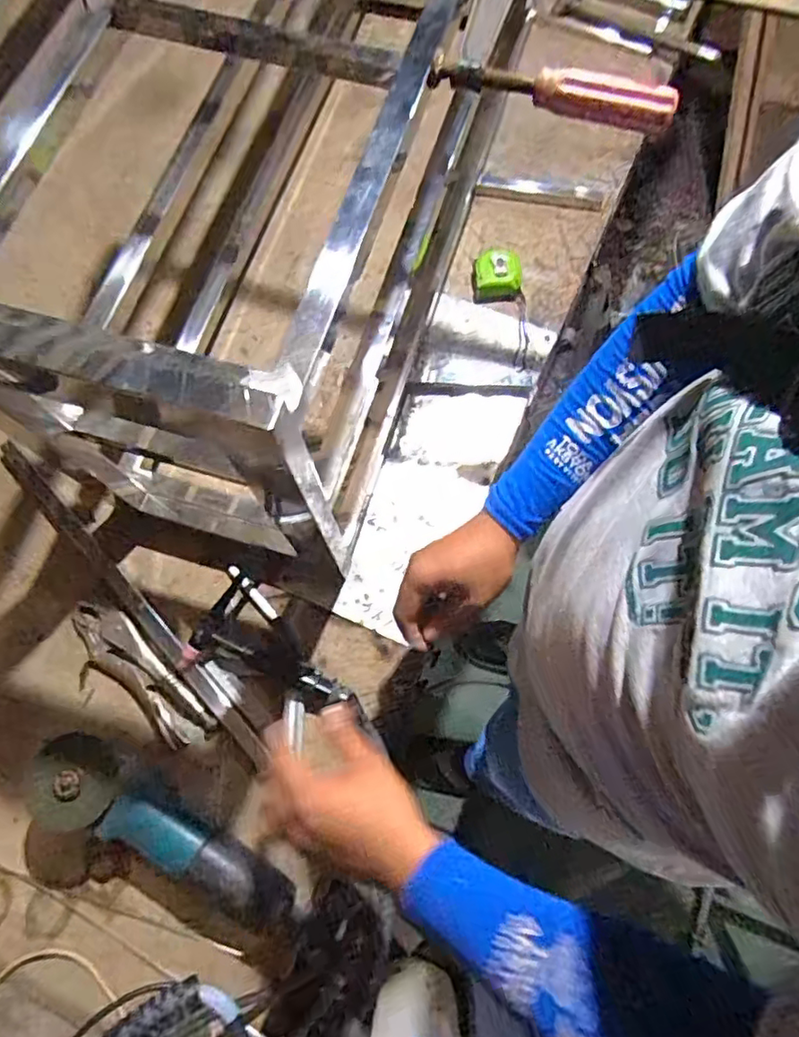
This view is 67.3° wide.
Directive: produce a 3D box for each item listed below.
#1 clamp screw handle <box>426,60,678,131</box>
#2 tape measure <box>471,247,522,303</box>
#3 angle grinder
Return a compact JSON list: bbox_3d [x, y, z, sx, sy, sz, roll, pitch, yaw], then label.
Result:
[{"bbox_3d":[0.117,-0.333,0.467,0.187,0.026,0.033,14,73,6],"label":"clamp screw handle"},{"bbox_3d":[0.135,-0.337,0.831,0.065,0.034,0.072,-2,72,1],"label":"tape measure"},{"bbox_3d":[-0.231,0.319,0.594,0.295,0.077,0.076,39,76,-11],"label":"angle grinder"}]

